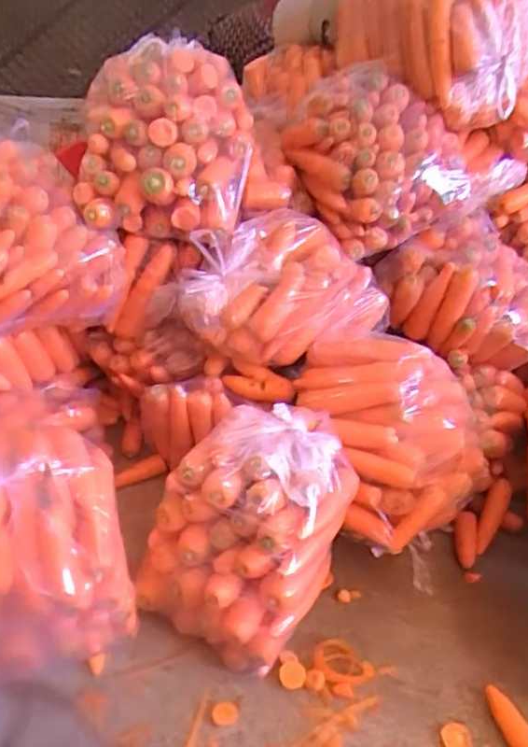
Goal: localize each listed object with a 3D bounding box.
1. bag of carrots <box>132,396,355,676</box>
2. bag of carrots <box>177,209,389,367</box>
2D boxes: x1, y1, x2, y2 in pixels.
[{"bbox_3d":[-0.016,0.212,0.924,0.242,0.256,0.276,19,35,19],"label":"bag of carrots"},{"bbox_3d":[0.044,-0.134,1.050,0.345,0.221,0.138,3,33,-5],"label":"bag of carrots"}]

